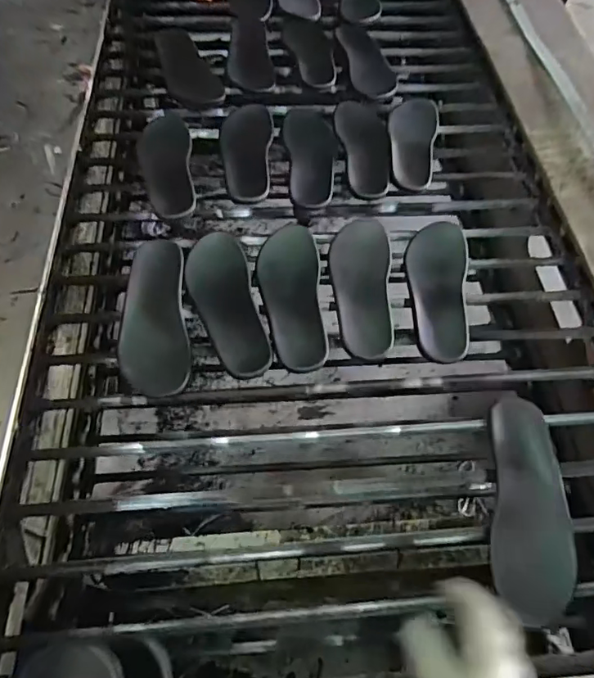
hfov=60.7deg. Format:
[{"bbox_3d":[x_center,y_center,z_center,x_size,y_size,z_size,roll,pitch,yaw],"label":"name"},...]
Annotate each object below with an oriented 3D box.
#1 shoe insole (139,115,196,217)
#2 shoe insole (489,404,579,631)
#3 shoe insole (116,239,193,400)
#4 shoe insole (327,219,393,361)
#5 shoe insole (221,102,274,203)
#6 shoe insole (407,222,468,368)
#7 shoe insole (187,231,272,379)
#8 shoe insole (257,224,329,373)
[{"bbox_3d":[-0.220,-0.293,0.863,0.087,0.039,0.223,-7,61,-5],"label":"shoe insole"},{"bbox_3d":[0.272,0.183,0.576,0.089,0.035,0.246,9,61,3],"label":"shoe insole"},{"bbox_3d":[-0.194,-0.034,0.693,0.088,0.032,0.228,-5,61,-4],"label":"shoe insole"},{"bbox_3d":[0.094,-0.085,0.736,0.088,0.011,0.251,5,61,1],"label":"shoe insole"},{"bbox_3d":[-0.089,-0.330,0.883,0.085,0.029,0.253,1,61,-1],"label":"shoe insole"},{"bbox_3d":[0.206,-0.081,0.738,0.089,0.015,0.249,10,61,4],"label":"shoe insole"},{"bbox_3d":[-0.101,-0.058,0.716,0.085,0.021,0.251,-12,62,-9],"label":"shoe insole"},{"bbox_3d":[-0.008,-0.065,0.720,0.086,0.014,0.246,-2,61,-3],"label":"shoe insole"}]

